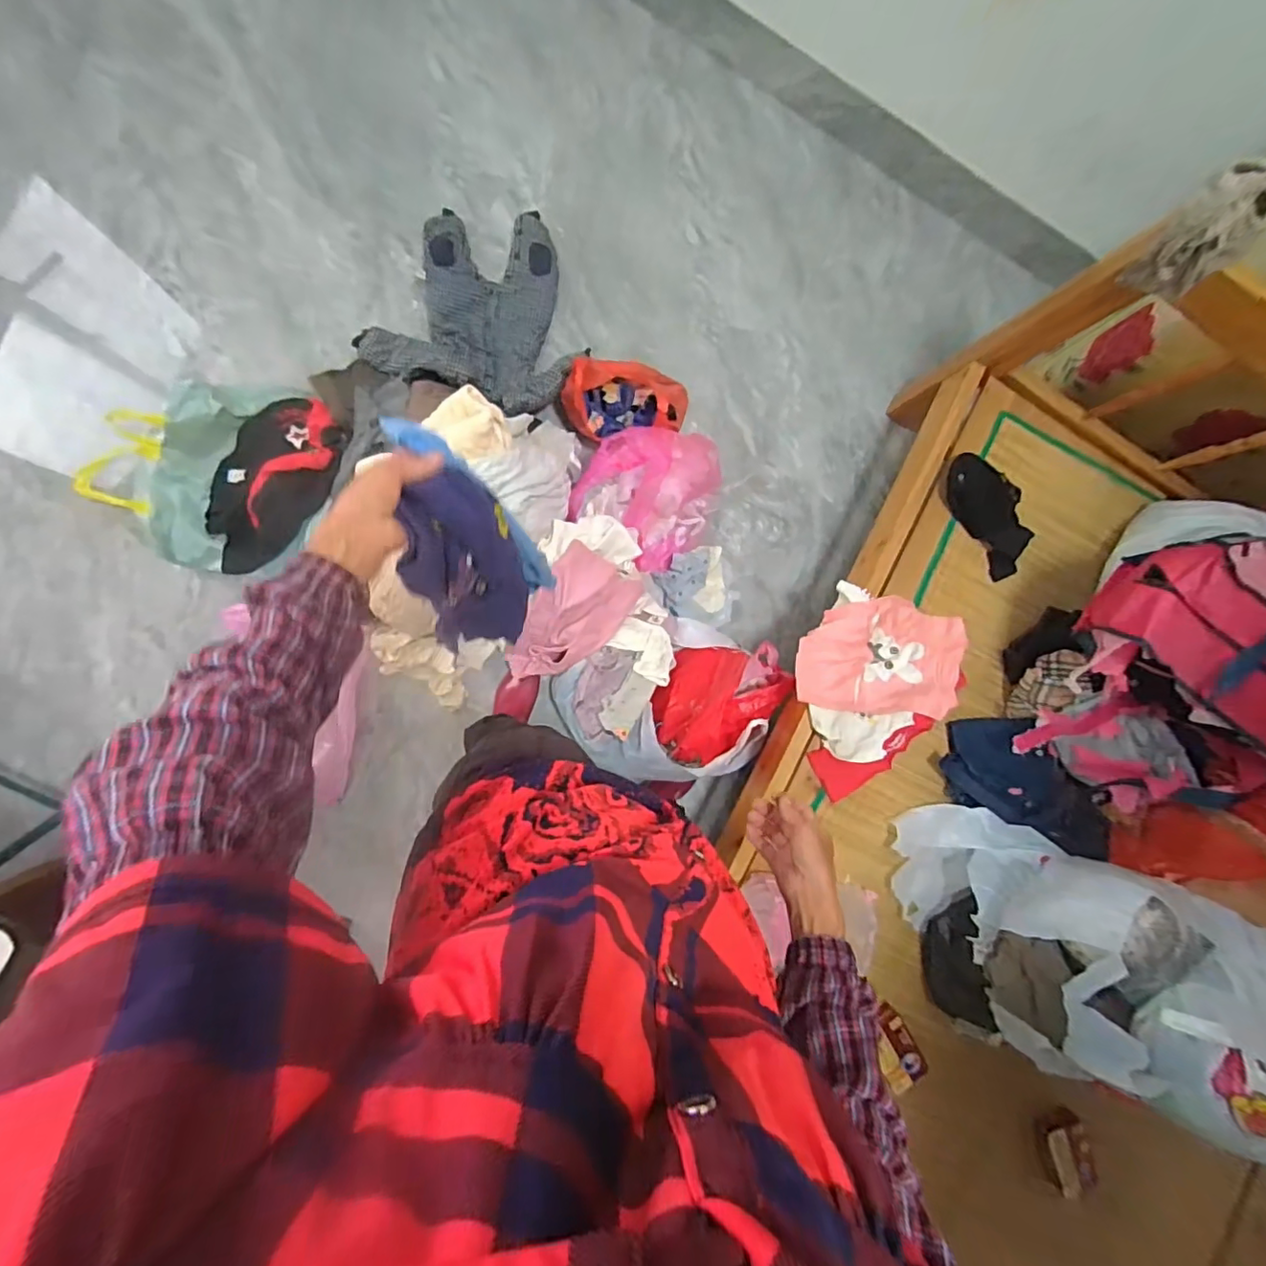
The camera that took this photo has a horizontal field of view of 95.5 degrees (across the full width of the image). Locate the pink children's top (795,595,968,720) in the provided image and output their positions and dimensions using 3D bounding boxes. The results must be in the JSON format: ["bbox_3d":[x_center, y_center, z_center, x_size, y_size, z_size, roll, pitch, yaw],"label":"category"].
[{"bbox_3d":[0.469,0.041,1.077,0.317,0.047,0.218,6,91,-10],"label":"pink children's top"}]

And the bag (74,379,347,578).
[{"bbox_3d":[-0.776,-0.315,1.092,0.353,0.099,0.398,36,86,-9],"label":"bag"}]

